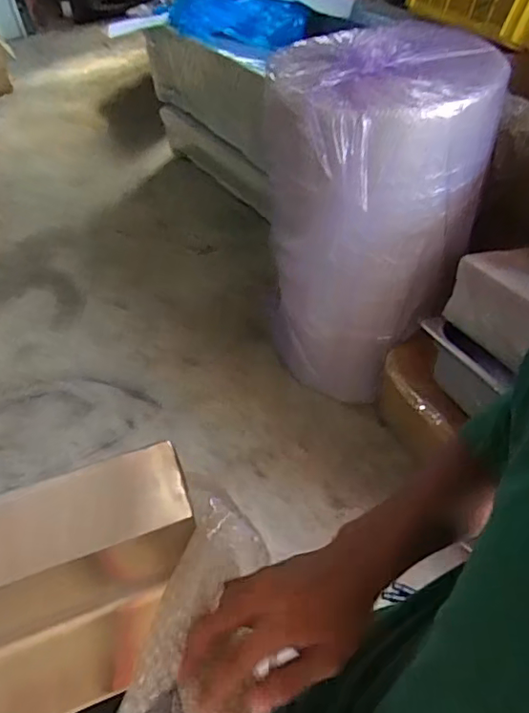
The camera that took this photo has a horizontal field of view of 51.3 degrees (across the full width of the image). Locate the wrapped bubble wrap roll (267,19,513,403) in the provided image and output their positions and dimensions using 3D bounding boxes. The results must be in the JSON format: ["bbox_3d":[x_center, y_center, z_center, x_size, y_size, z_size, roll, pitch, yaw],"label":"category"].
[{"bbox_3d":[0.320,-0.360,1.565,0.506,0.912,0.487,10,48,15],"label":"wrapped bubble wrap roll"}]

